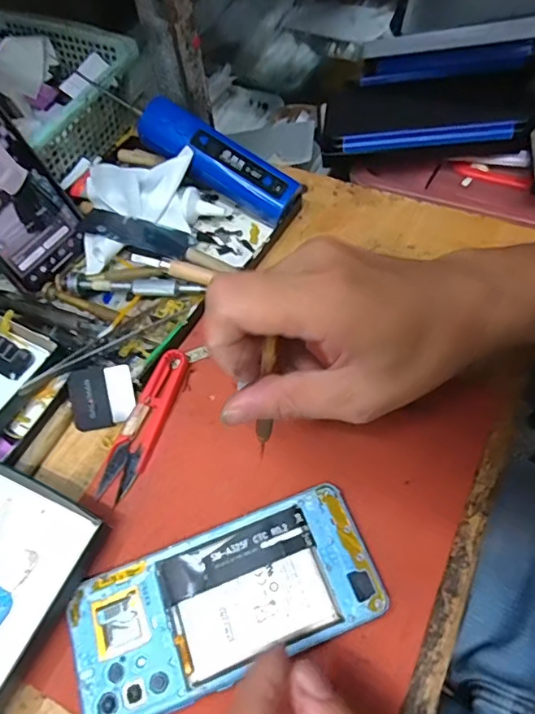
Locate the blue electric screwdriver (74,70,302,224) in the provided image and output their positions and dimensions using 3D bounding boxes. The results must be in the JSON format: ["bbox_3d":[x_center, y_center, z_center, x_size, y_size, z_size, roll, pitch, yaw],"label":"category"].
[{"bbox_3d":[-0.058,-0.162,0.398,0.175,0.026,0.032,32,65,1],"label":"blue electric screwdriver"}]

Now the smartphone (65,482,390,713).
[{"bbox_3d":[-0.022,0.123,0.267,0.155,0.011,0.071,-21,61,-8],"label":"smartphone"}]

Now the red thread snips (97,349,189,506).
[{"bbox_3d":[-0.076,0.040,0.325,0.024,0.007,0.098,15,62,12],"label":"red thread snips"}]

